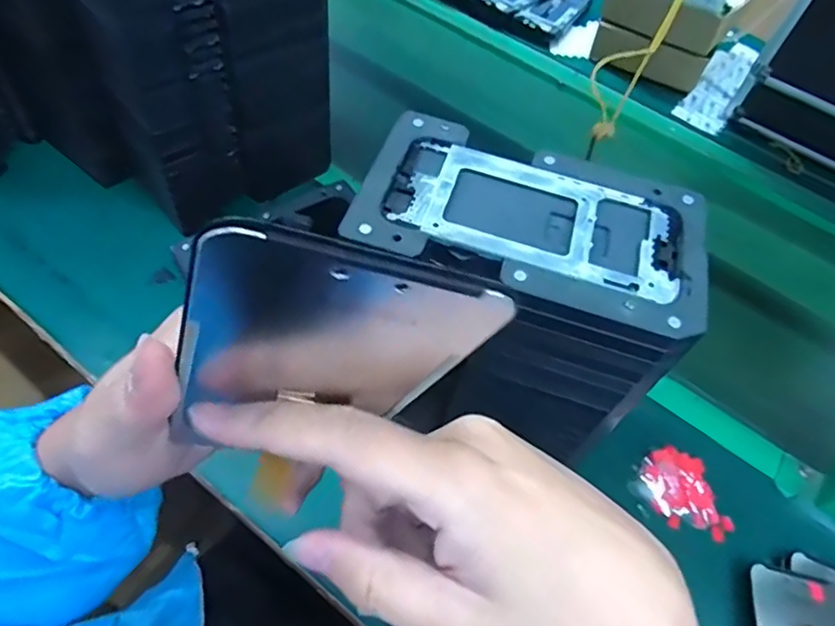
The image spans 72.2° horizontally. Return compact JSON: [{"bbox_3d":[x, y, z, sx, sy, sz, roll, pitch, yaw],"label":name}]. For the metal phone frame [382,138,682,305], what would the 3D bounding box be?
[{"bbox_3d":[0.065,-0.055,0.317,0.158,0.006,0.078,15,54,6],"label":"metal phone frame"}]

